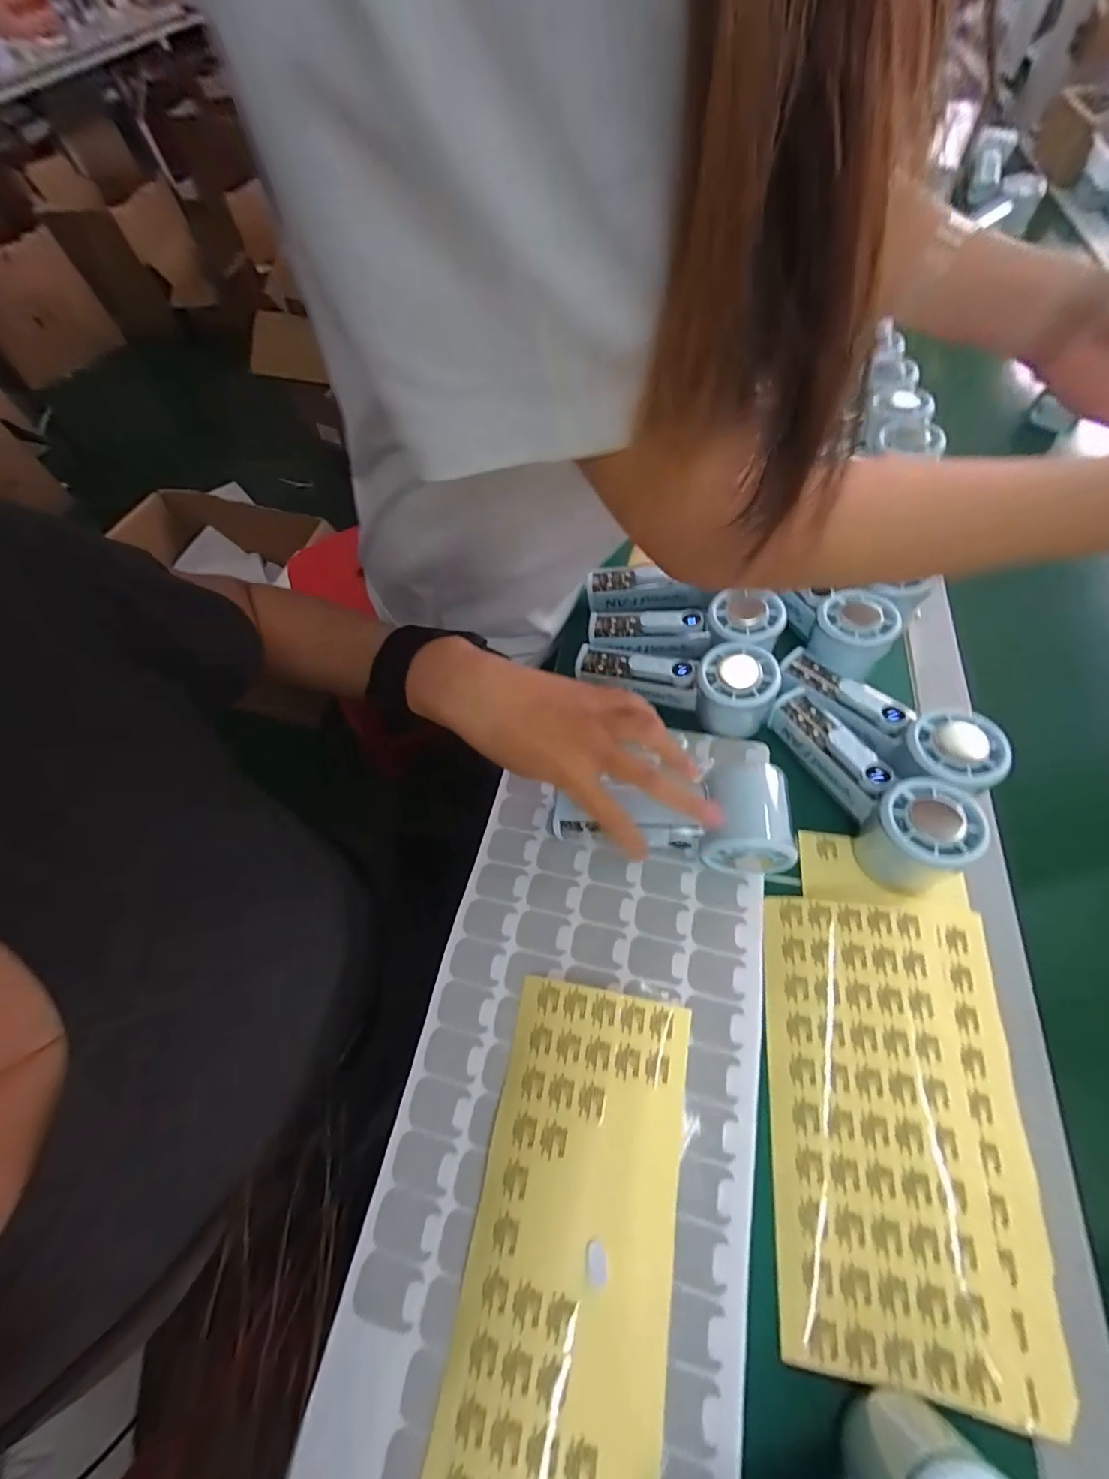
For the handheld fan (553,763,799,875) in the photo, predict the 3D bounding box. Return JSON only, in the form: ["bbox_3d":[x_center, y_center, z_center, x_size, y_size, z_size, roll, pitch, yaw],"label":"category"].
[{"bbox_3d":[0.077,0.055,0.349,0.151,0.052,0.060,-5,61,16],"label":"handheld fan"}]

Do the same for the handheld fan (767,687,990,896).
[{"bbox_3d":[0.216,0.032,0.362,0.061,0.054,0.156,-20,49,-7],"label":"handheld fan"}]

